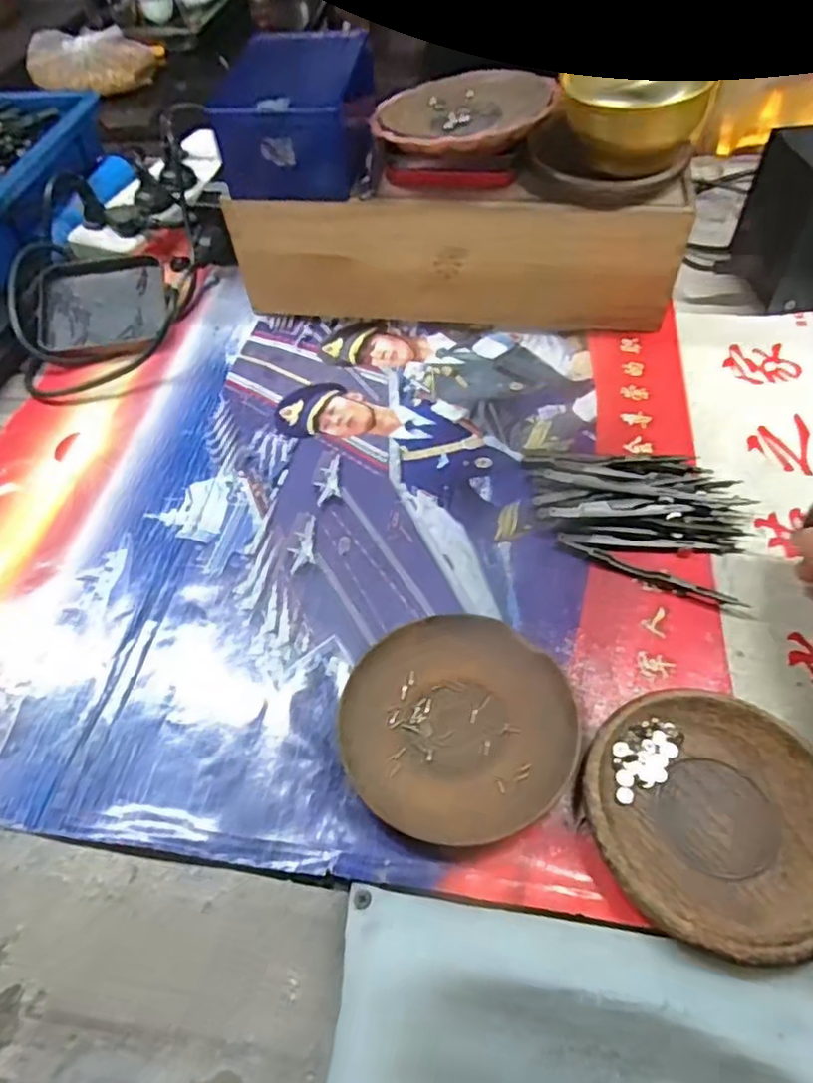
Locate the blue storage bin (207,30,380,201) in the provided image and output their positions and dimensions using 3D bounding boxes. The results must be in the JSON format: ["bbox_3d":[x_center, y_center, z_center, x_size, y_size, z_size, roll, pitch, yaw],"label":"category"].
[{"bbox_3d":[-0.075,-0.308,0.469,0.097,0.073,0.113,5,54,7],"label":"blue storage bin"}]

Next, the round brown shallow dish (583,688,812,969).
[{"bbox_3d":[0.140,0.122,0.294,0.107,0.015,0.111,-2,52,3],"label":"round brown shallow dish"}]

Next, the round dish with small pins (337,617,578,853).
[{"bbox_3d":[0.026,0.090,0.329,0.112,0.012,0.112,-2,52,3],"label":"round dish with small pins"}]

